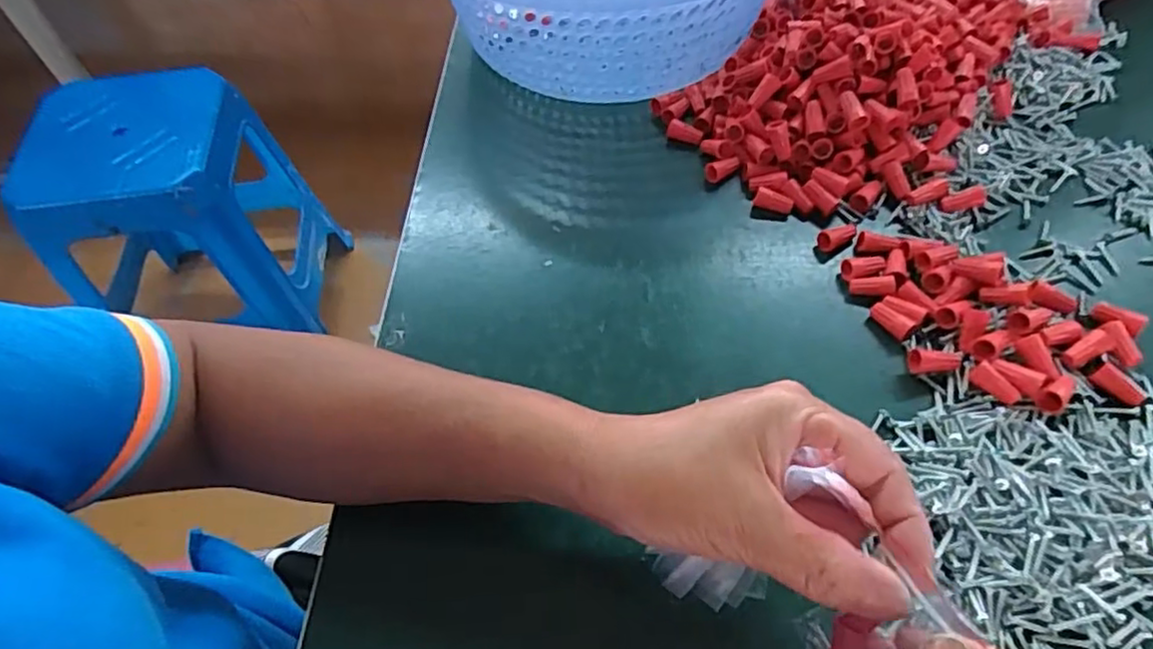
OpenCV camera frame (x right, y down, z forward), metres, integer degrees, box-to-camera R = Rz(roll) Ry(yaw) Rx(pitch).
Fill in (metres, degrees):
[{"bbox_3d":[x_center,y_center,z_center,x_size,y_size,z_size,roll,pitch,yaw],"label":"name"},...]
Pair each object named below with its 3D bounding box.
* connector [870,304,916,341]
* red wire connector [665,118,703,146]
[{"bbox_3d":[0.161,-0.002,0.337,0.011,0.009,0.022,-30,59,-16],"label":"connector"},{"bbox_3d":[0.069,-0.122,0.418,0.024,0.012,0.009,24,61,18],"label":"red wire connector"}]

